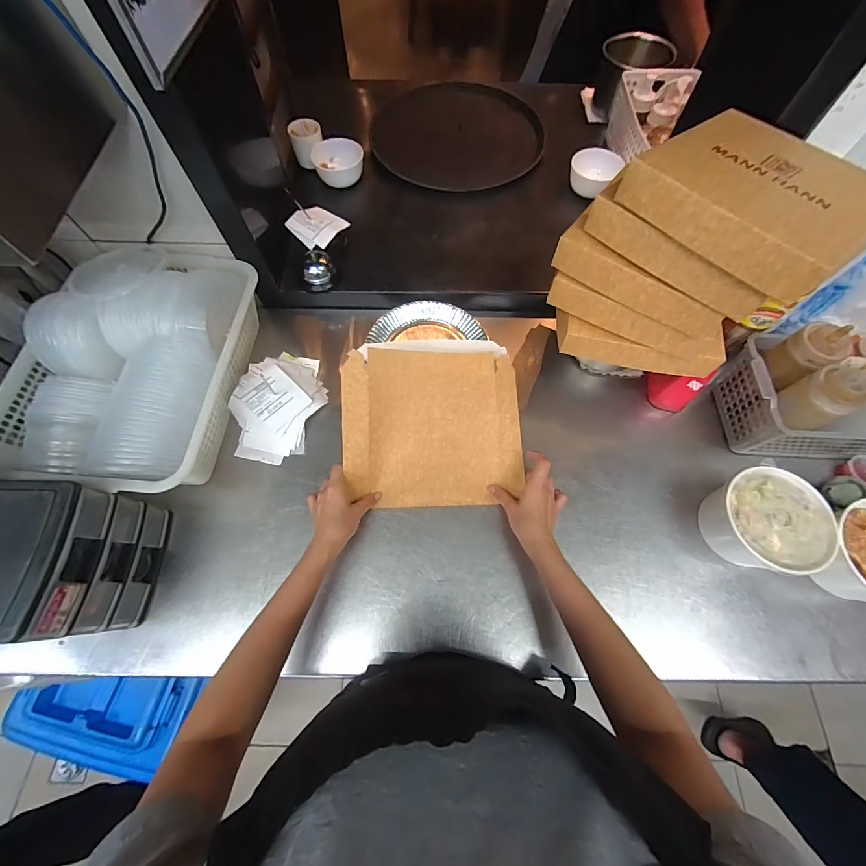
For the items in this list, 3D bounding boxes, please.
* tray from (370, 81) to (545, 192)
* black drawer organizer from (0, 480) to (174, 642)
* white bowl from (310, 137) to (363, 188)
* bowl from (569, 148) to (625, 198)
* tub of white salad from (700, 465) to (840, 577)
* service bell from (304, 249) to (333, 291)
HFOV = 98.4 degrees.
[{"bbox_3d":[0.059,-0.696,0.860,0.372,0.033,0.388,0,66,0],"label":"tray"},{"bbox_3d":[-0.469,0.154,0.456,0.163,0.177,0.158,4,67,2],"label":"black drawer organizer"},{"bbox_3d":[-0.200,-0.576,0.795,0.107,0.045,0.088,-12,67,-6],"label":"white bowl"},{"bbox_3d":[0.326,-0.537,0.770,0.098,0.048,0.098,0,66,0],"label":"bowl"},{"bbox_3d":[0.443,0.121,0.516,0.139,0.077,0.129,0,66,0],"label":"tub of white salad"},{"bbox_3d":[-0.206,-0.291,0.677,0.055,0.053,0.048,-8,67,-4],"label":"service bell"}]

